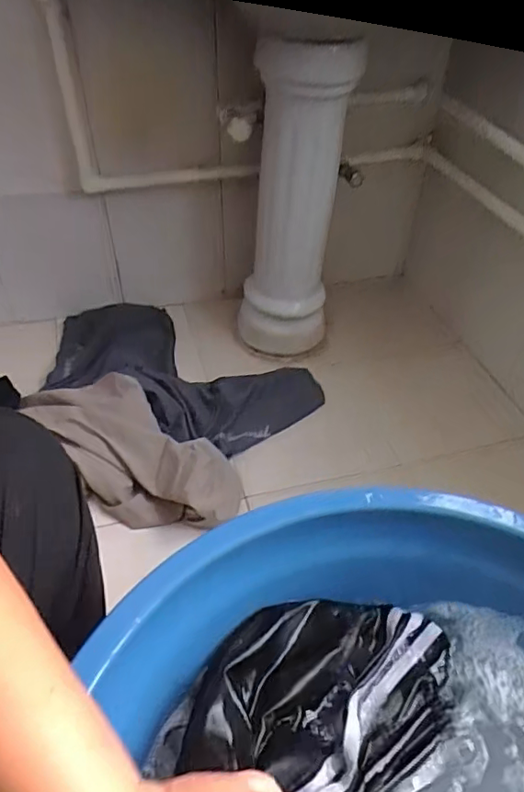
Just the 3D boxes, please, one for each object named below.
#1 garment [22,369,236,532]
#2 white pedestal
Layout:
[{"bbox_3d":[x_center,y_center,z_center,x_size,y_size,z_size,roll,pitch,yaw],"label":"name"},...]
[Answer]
[{"bbox_3d":[-0.236,0.085,0.953,0.231,0.082,0.434,-32,53,-30],"label":"garment"},{"bbox_3d":[0.049,-0.321,1.068,0.194,0.614,0.150,2,44,1],"label":"white pedestal"}]

